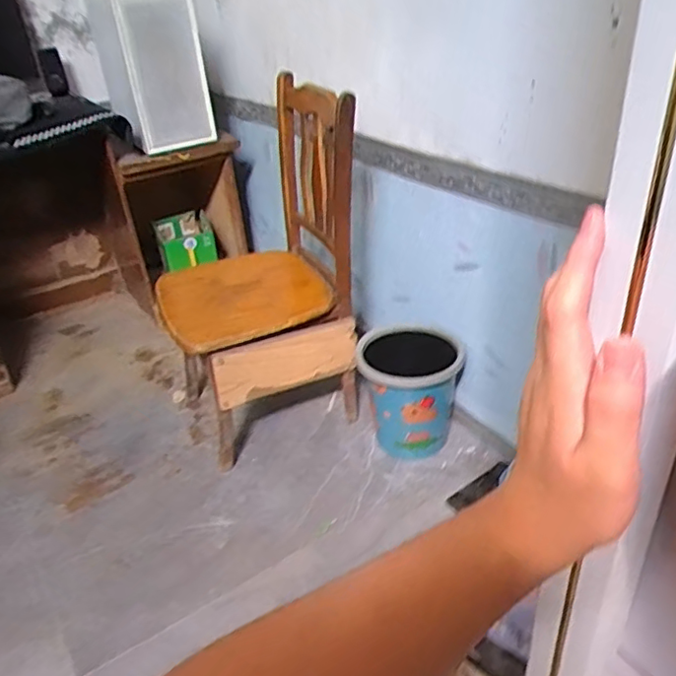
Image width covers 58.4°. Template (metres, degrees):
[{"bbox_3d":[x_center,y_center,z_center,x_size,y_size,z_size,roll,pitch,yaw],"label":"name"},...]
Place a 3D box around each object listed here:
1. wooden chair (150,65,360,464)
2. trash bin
[{"bbox_3d":[-0.219,-0.181,1.515,0.444,0.762,0.436,-18,34,-19],"label":"wooden chair"},{"bbox_3d":[0.179,0.136,1.562,0.266,0.290,0.227,-1,32,6],"label":"trash bin"}]

